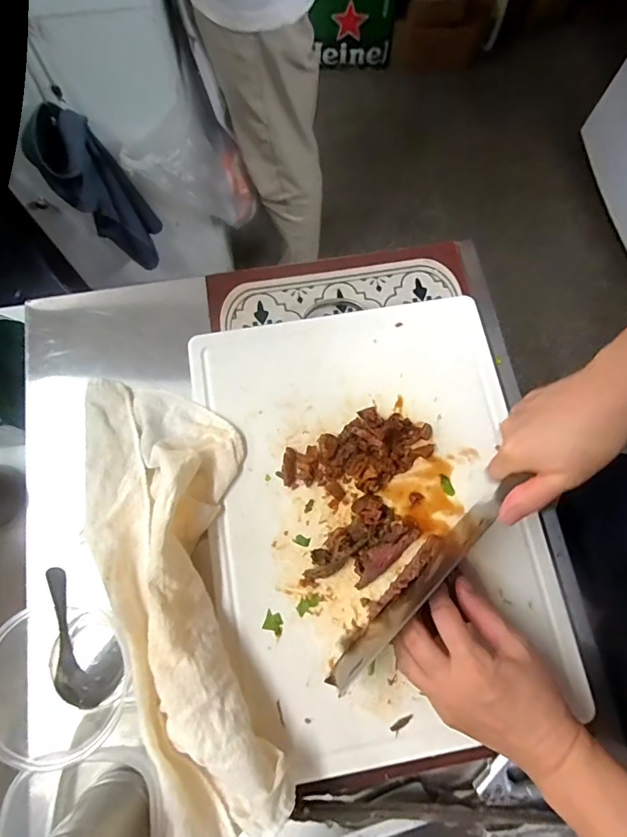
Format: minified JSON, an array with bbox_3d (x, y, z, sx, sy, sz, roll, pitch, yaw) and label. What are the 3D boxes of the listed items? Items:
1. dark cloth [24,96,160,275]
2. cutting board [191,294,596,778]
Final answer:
[{"bbox_3d":[-0.425,-0.440,0.954,0.162,0.361,0.063,-5,75,-3],"label":"dark cloth"},{"bbox_3d":[0.056,0.076,0.434,0.303,0.013,0.393,-13,75,-5],"label":"cutting board"}]

